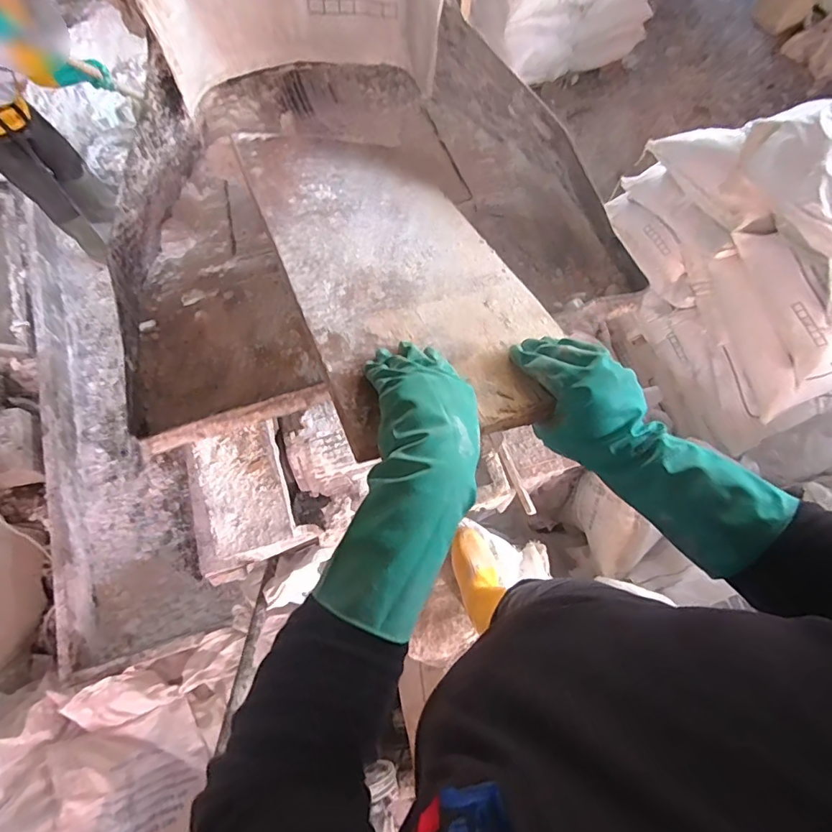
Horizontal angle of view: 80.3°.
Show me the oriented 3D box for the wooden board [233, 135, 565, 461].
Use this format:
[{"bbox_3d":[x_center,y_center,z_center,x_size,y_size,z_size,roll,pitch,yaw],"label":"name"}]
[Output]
[{"bbox_3d":[-0.035,-0.221,0.638,0.281,0.010,0.617,-11,53,-22],"label":"wooden board"}]

